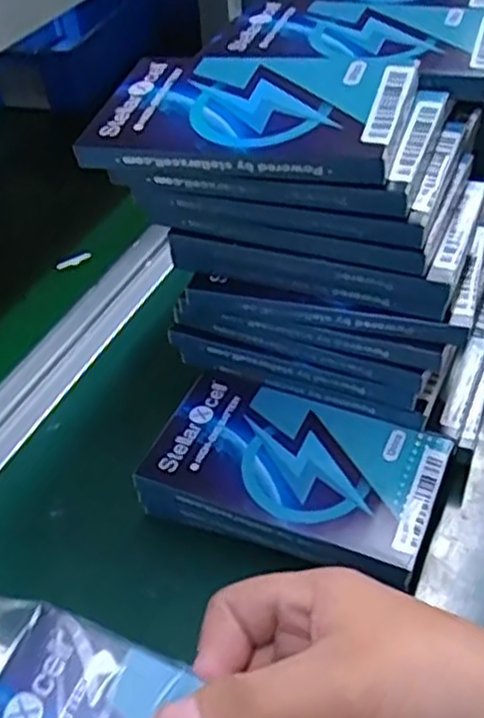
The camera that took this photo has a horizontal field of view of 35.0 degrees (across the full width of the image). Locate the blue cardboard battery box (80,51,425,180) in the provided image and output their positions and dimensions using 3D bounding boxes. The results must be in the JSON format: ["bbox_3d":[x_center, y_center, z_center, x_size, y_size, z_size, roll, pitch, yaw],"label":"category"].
[{"bbox_3d":[0.004,-0.110,0.334,0.129,0.022,0.084,9,45,15],"label":"blue cardboard battery box"}]

